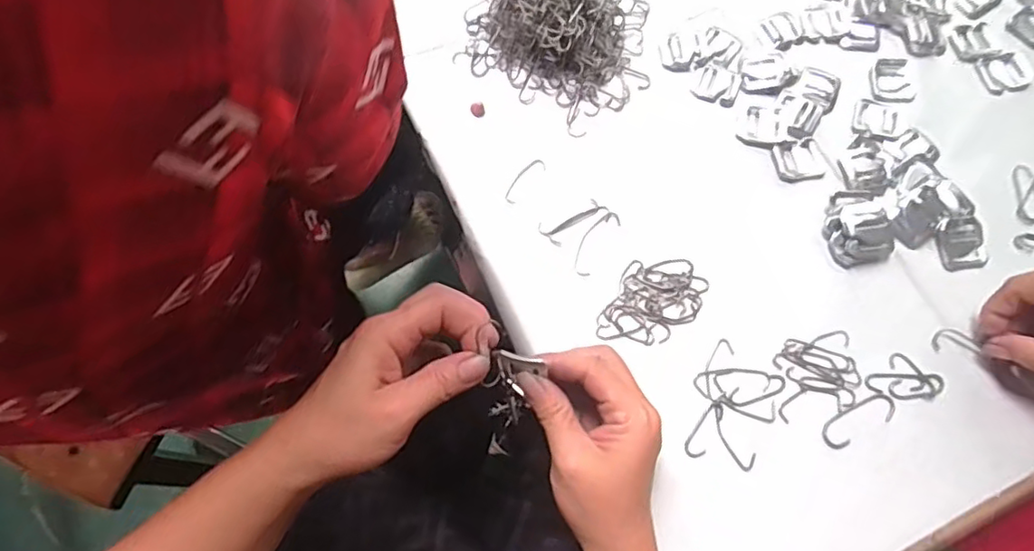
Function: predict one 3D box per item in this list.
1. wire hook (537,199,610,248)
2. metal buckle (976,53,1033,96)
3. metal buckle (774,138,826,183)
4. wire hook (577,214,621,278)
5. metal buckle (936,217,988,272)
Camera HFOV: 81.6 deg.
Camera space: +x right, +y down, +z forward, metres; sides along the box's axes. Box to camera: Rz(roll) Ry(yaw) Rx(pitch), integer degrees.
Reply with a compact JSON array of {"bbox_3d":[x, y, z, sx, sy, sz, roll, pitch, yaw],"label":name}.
[{"bbox_3d":[0.041,-0.038,0.420,0.050,0.004,0.018,-29,73,-9],"label":"wire hook"},{"bbox_3d":[0.372,-0.154,0.456,0.037,0.004,0.031,-13,72,-4],"label":"metal buckle"},{"bbox_3d":[0.204,-0.083,0.433,0.032,0.004,0.032,-8,71,-2],"label":"metal buckle"},{"bbox_3d":[0.054,-0.024,0.417,0.017,0.004,0.052,31,74,10],"label":"wire hook"},{"bbox_3d":[0.306,-0.022,0.411,0.032,0.007,0.035,-5,71,-1],"label":"metal buckle"}]

